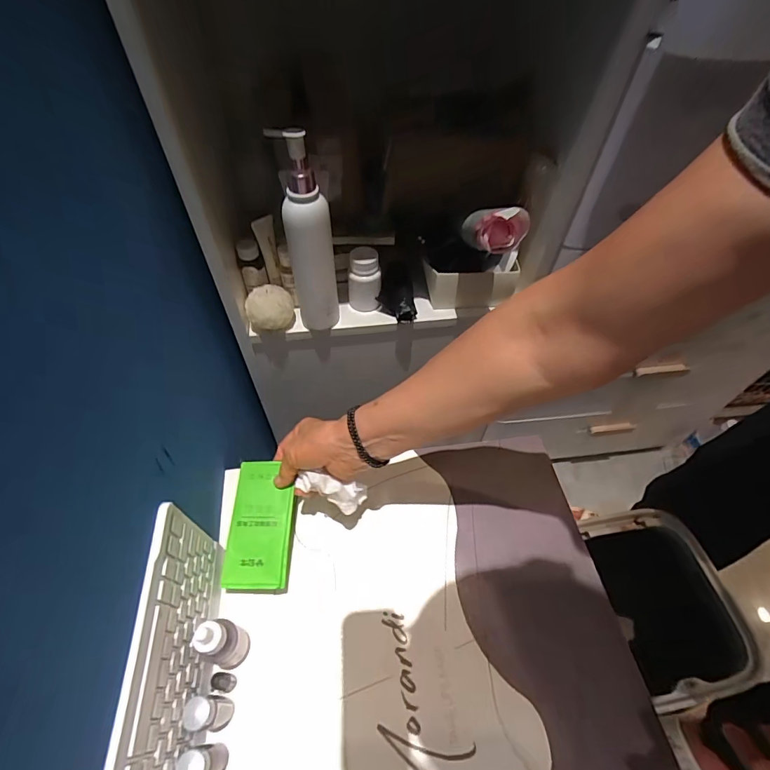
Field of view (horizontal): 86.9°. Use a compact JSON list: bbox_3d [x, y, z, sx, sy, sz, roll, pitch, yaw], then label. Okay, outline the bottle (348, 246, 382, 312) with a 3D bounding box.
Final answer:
[{"bbox_3d":[-0.026,-0.142,0.534,0.043,0.075,0.047,2,52,-1],"label":"bottle"}]

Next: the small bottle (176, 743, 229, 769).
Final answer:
[{"bbox_3d":[-0.141,0.295,0.317,0.021,0.066,0.020,-11,54,-10],"label":"small bottle"}]

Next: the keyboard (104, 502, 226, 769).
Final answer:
[{"bbox_3d":[-0.159,0.232,0.313,0.020,0.150,0.241,-6,53,-6],"label":"keyboard"}]

